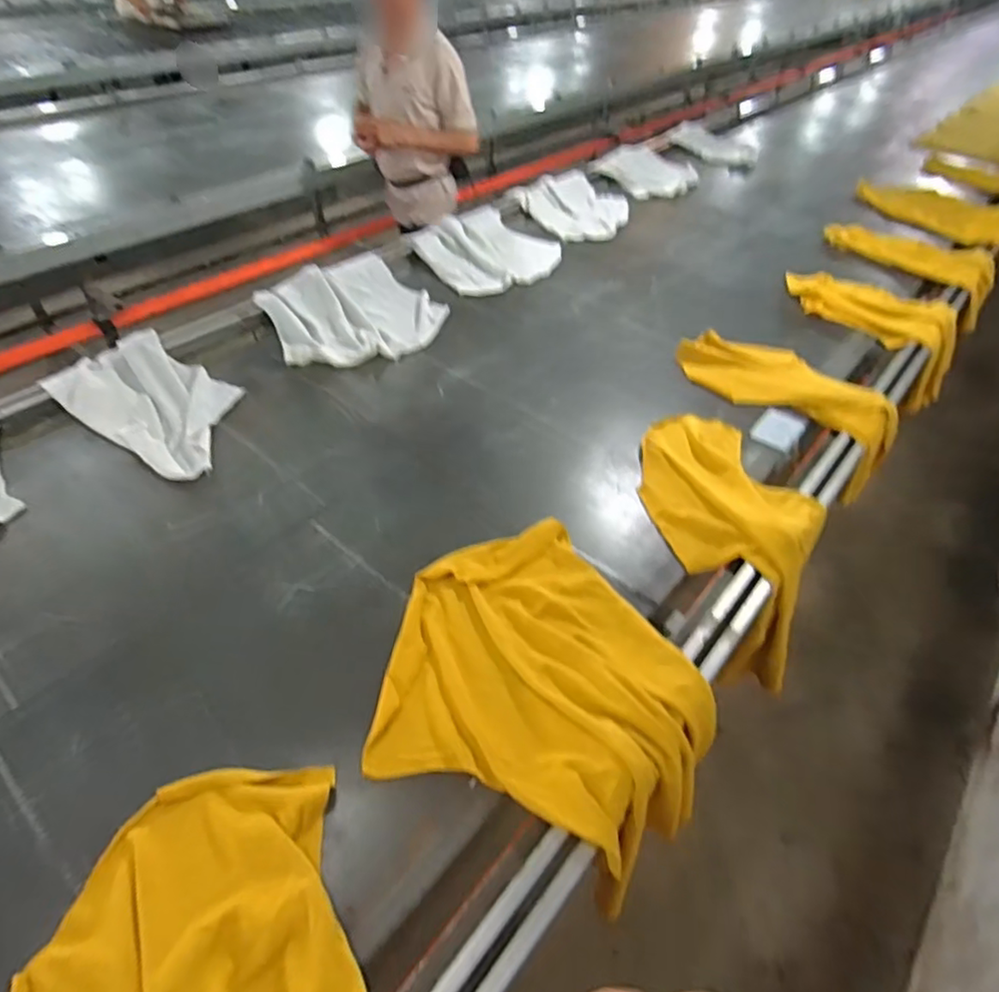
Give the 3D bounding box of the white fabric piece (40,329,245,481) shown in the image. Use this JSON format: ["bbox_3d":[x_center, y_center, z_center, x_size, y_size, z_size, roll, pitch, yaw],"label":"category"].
[{"bbox_3d":[-0.664,-0.192,1.206,0.425,0.049,0.250,27,51,22],"label":"white fabric piece"}]

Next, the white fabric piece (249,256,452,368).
[{"bbox_3d":[-0.360,-0.464,1.487,0.388,0.046,0.428,-21,50,-21],"label":"white fabric piece"}]

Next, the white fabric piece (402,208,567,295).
[{"bbox_3d":[-0.044,-0.710,1.735,0.399,0.037,0.407,-30,54,-27],"label":"white fabric piece"}]

